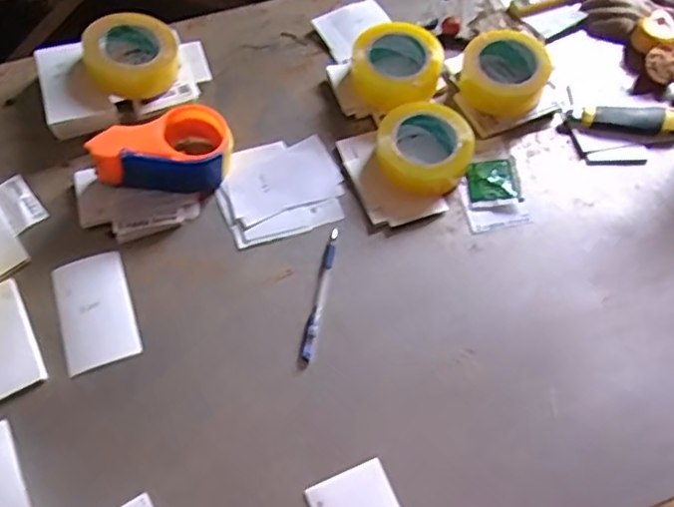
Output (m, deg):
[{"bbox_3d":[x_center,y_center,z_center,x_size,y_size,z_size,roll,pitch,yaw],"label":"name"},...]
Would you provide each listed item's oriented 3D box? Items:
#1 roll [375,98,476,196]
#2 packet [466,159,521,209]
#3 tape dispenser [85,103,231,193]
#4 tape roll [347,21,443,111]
[{"bbox_3d":[0.106,-0.134,0.750,0.115,0.050,0.118,1,62,-2],"label":"roll"},{"bbox_3d":[0.190,-0.090,0.755,0.057,0.009,0.066,-4,65,-4],"label":"packet"},{"bbox_3d":[-0.203,-0.129,0.723,0.152,0.072,0.092,0,65,-2],"label":"tape dispenser"},{"bbox_3d":[0.076,-0.241,0.793,0.118,0.067,0.104,8,65,2],"label":"tape roll"}]

